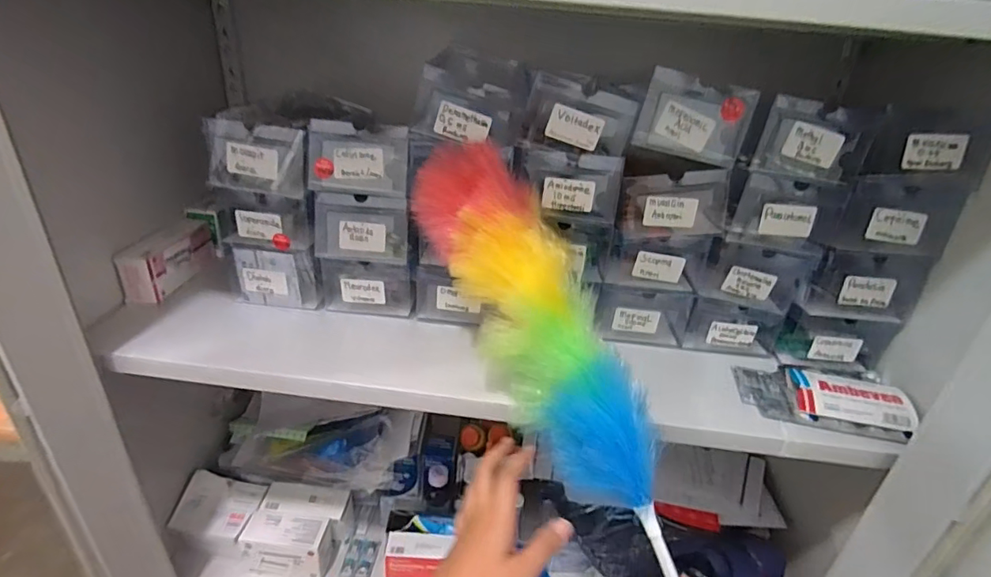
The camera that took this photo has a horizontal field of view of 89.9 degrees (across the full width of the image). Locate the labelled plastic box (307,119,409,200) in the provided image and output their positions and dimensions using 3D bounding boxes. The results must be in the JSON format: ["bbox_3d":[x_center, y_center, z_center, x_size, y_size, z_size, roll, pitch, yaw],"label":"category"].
[{"bbox_3d":[-0.137,-0.134,0.510,0.101,0.062,0.062,6,29,3],"label":"labelled plastic box"}]

